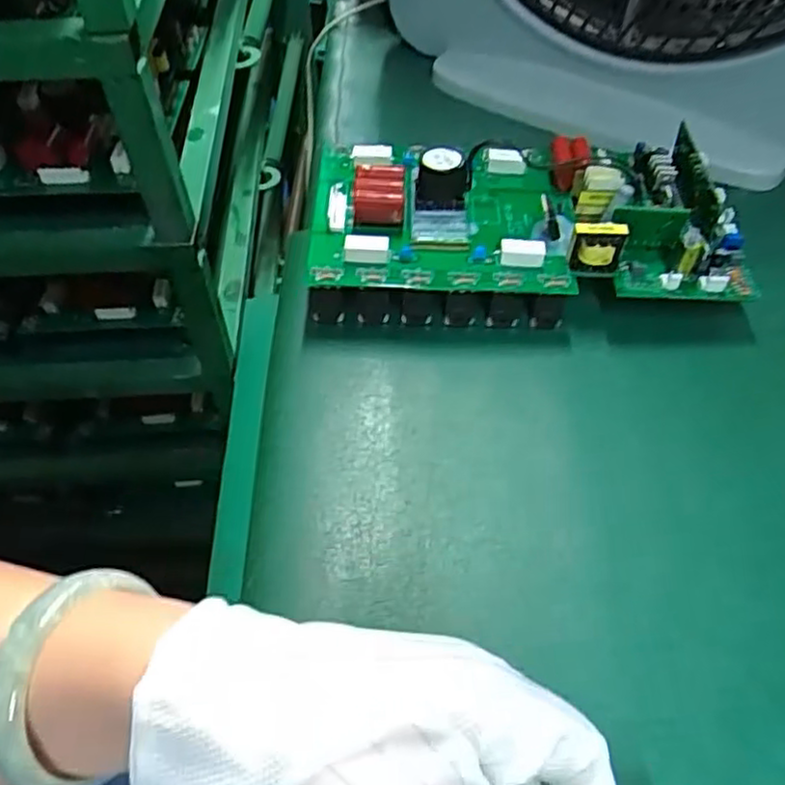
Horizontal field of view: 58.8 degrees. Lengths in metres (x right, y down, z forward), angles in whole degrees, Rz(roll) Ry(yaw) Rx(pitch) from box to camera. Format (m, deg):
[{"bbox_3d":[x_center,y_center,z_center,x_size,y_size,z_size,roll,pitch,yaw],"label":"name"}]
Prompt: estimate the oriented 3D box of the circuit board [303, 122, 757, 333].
[{"bbox_3d":[0.071,-0.095,0.386,0.229,0.054,0.118,0,51,0],"label":"circuit board"}]

